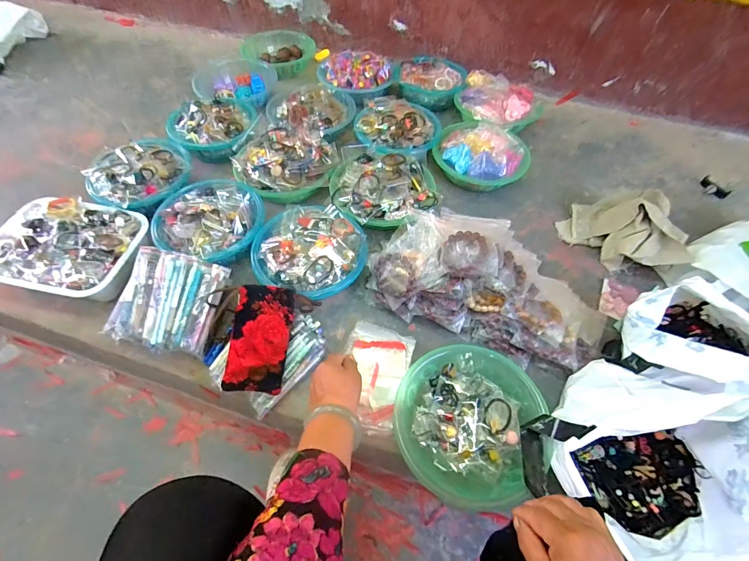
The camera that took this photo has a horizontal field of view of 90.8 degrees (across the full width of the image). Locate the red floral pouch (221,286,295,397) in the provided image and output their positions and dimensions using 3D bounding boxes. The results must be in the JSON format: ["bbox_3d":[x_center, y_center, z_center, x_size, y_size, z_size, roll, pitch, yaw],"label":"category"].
[{"bbox_3d":[-0.191,0.096,0.622,0.091,0.047,0.174,3,62,0],"label":"red floral pouch"}]

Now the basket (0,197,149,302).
[{"bbox_3d":[-0.614,-0.066,0.746,0.295,0.062,0.206,12,56,6],"label":"basket"}]

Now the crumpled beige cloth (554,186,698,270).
[{"bbox_3d":[0.566,-0.119,0.830,0.244,0.106,0.178,36,62,20],"label":"crumpled beige cloth"}]

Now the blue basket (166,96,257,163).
[{"bbox_3d":[-0.419,-0.408,0.979,0.215,0.096,0.196,1,56,-2],"label":"blue basket"}]

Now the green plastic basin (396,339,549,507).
[{"bbox_3d":[0.144,0.222,0.599,0.219,0.064,0.233,1,56,-2],"label":"green plastic basin"}]

